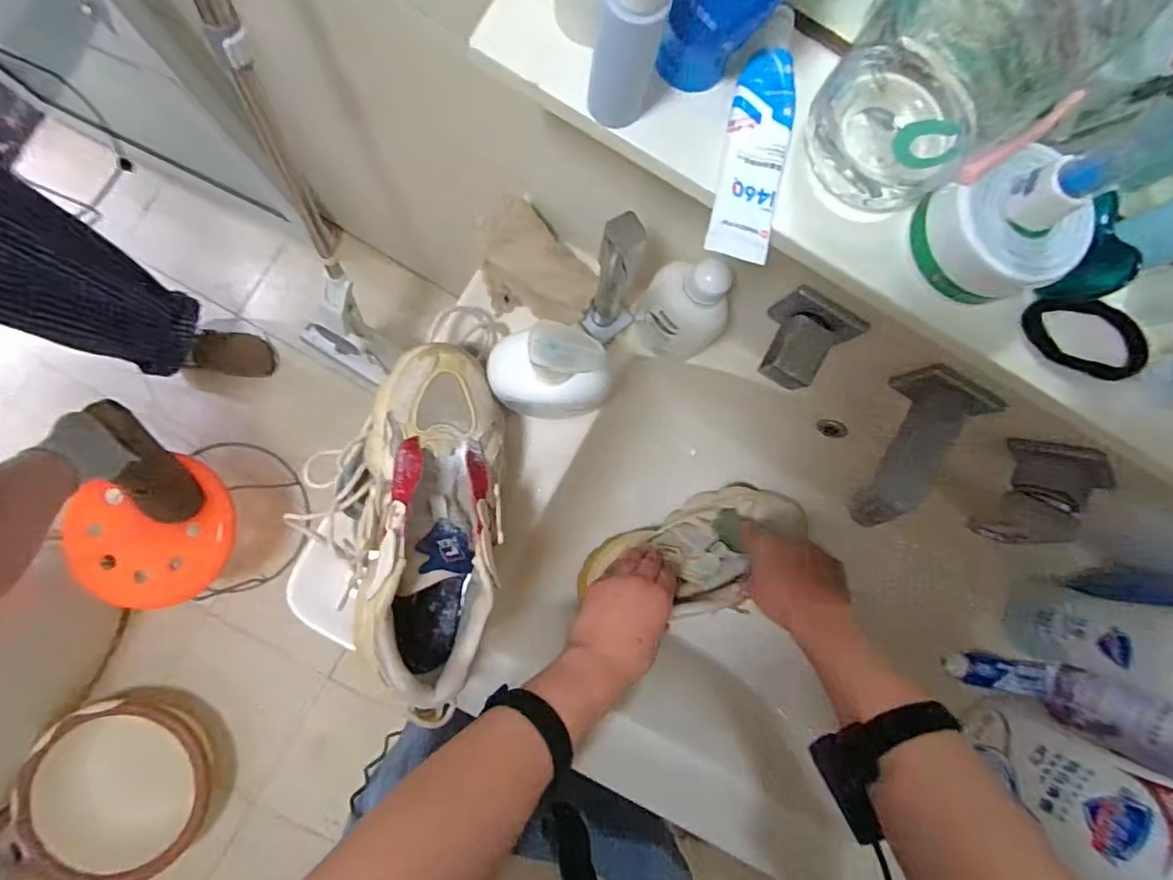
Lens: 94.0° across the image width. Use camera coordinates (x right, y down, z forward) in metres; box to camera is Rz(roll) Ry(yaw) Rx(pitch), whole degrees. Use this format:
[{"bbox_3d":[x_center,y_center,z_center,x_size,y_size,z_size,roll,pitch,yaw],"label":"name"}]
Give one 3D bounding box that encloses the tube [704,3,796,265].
[{"bbox_3d":[0.086,-0.150,0.271,0.031,0.018,0.116,11,86,-5],"label":"tube"}]

